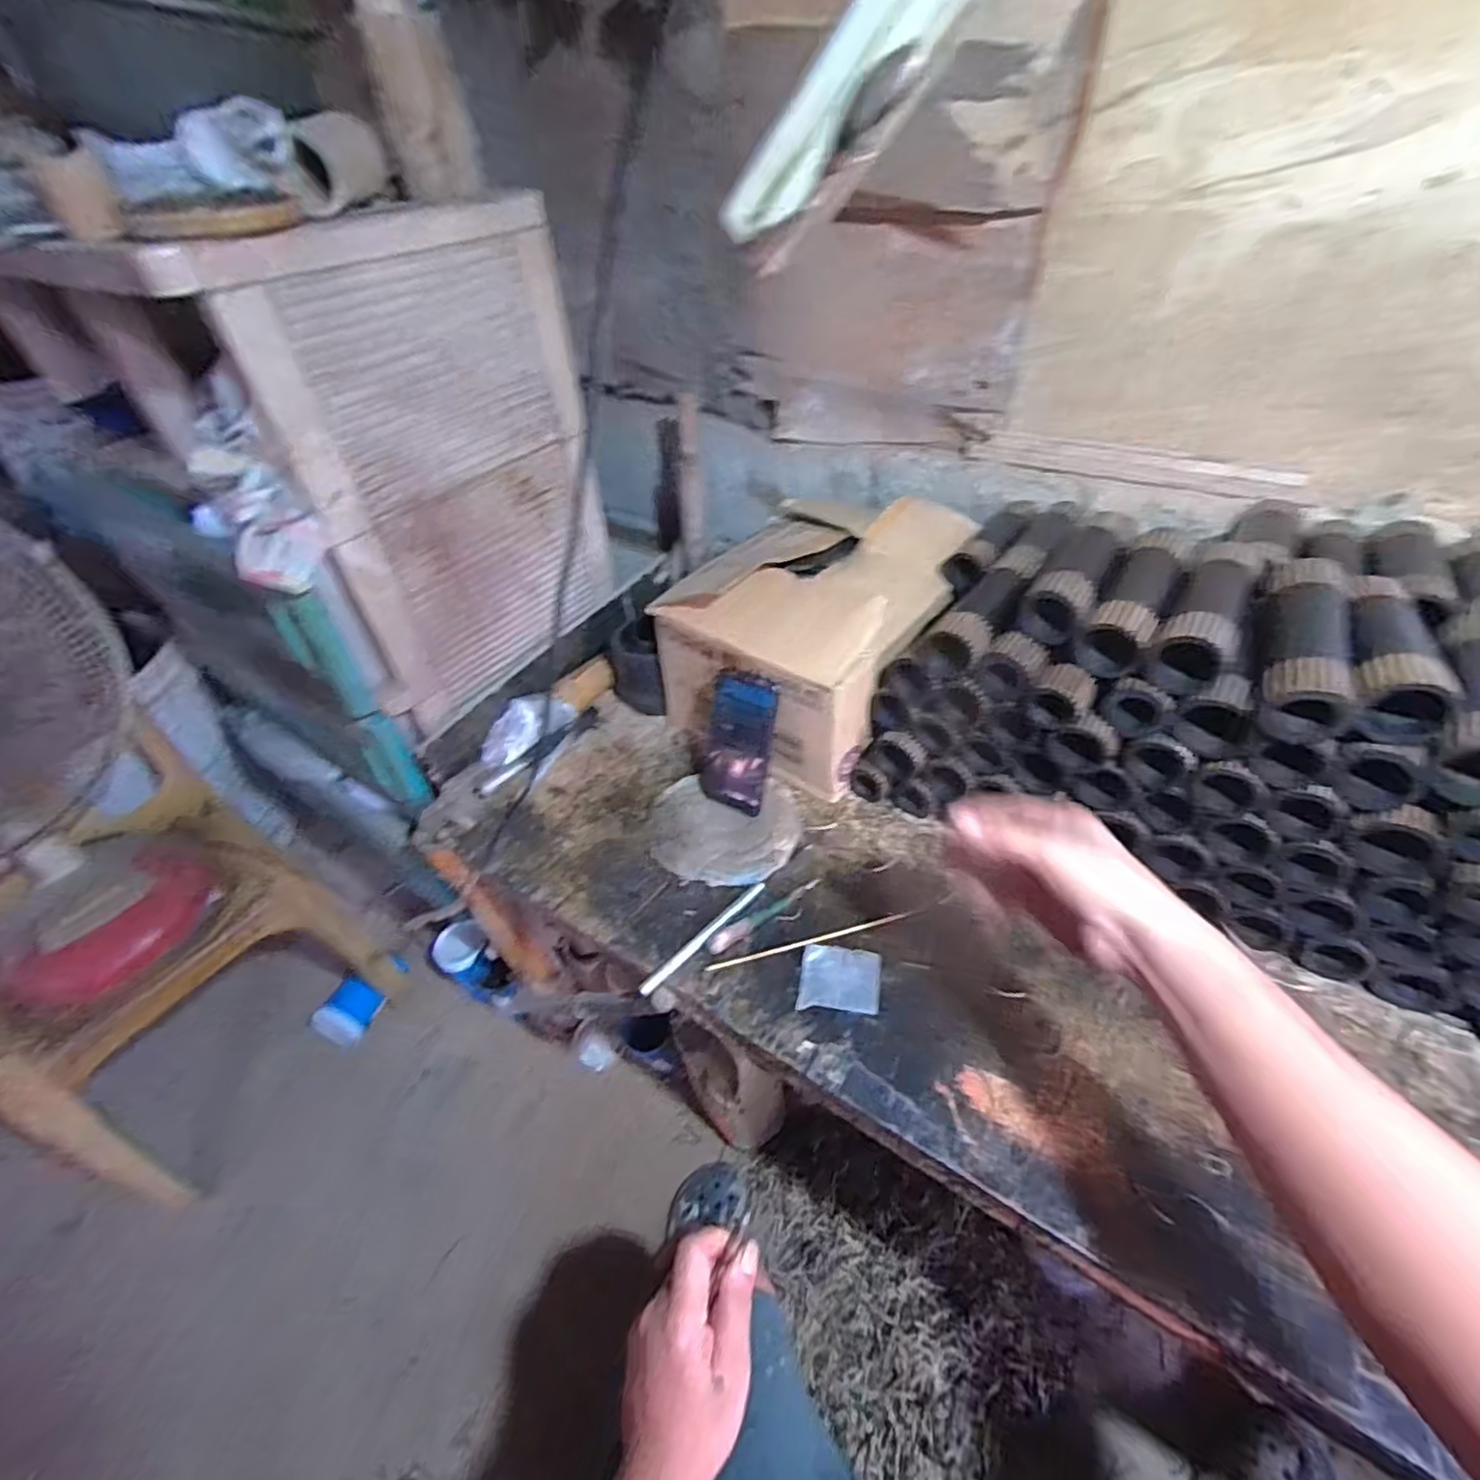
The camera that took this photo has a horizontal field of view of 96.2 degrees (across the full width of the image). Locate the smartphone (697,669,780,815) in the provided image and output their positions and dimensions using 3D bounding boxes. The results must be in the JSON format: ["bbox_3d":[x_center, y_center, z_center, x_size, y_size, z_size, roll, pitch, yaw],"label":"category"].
[{"bbox_3d":[-0.004,0.001,0.750,0.084,0.161,0.016,22,26,26],"label":"smartphone"}]

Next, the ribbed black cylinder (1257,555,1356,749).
[{"bbox_3d":[0.456,-0.078,0.538,0.058,0.063,0.187,18,46,24],"label":"ribbed black cylinder"}]

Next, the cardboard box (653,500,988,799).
[{"bbox_3d":[0.109,-0.150,0.866,0.276,0.200,0.370,22,48,27],"label":"cardboard box"}]

